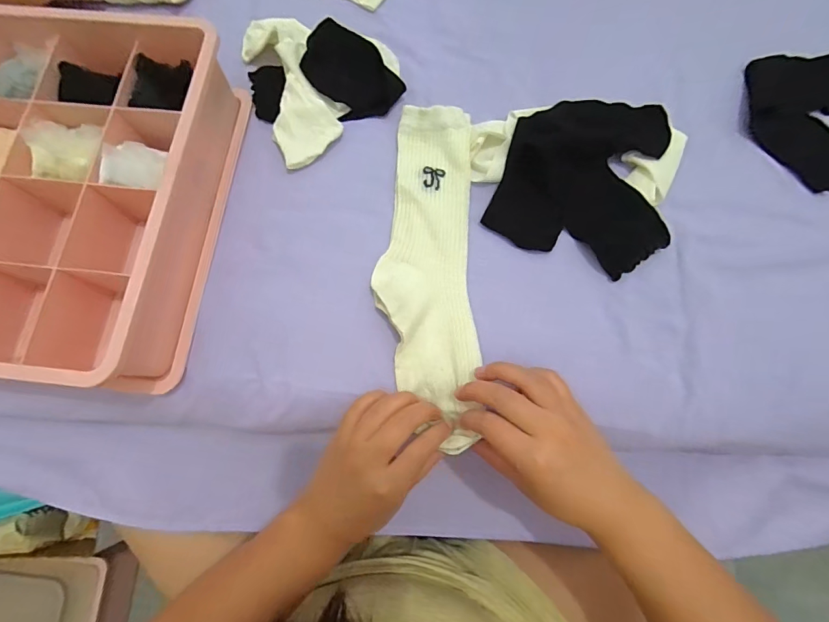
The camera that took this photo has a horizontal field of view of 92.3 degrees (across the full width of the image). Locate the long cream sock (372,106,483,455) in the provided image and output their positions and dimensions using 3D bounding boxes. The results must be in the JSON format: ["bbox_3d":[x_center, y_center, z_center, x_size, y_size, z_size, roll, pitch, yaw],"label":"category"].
[{"bbox_3d":[0.011,-0.041,0.347,0.082,0.020,0.299,0,78,0],"label":"long cream sock"}]

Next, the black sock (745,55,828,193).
[{"bbox_3d":[0.374,-0.182,0.378,0.102,0.011,0.143,7,78,2],"label":"black sock"}]

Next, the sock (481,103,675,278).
[{"bbox_3d":[0.156,-0.127,0.357,0.143,0.029,0.163,19,79,5],"label":"sock"}]

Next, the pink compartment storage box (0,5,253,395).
[{"bbox_3d":[-0.282,-0.097,0.321,0.220,0.072,0.288,5,78,2],"label":"pink compartment storage box"}]

